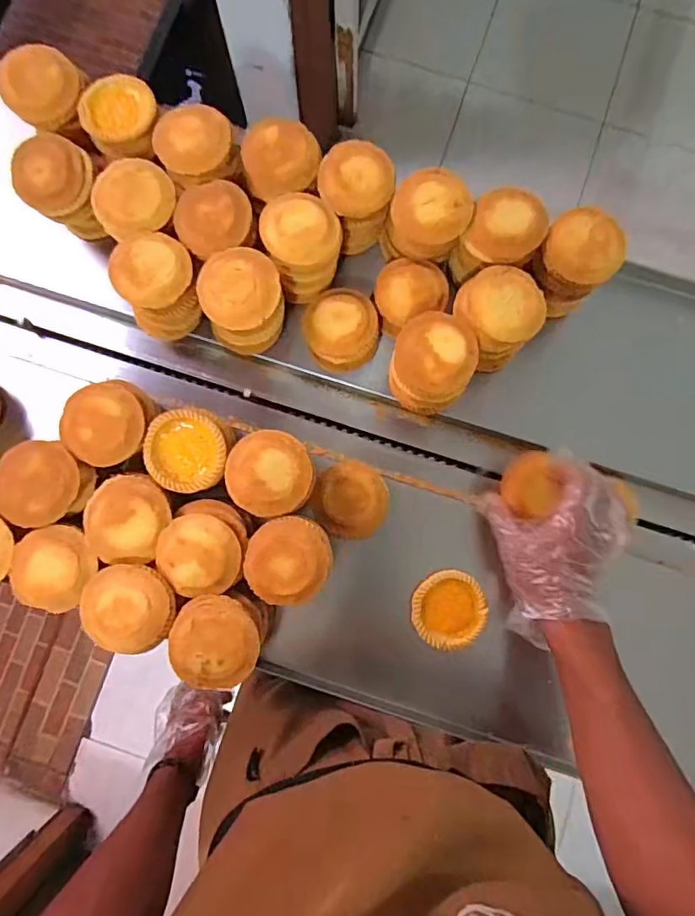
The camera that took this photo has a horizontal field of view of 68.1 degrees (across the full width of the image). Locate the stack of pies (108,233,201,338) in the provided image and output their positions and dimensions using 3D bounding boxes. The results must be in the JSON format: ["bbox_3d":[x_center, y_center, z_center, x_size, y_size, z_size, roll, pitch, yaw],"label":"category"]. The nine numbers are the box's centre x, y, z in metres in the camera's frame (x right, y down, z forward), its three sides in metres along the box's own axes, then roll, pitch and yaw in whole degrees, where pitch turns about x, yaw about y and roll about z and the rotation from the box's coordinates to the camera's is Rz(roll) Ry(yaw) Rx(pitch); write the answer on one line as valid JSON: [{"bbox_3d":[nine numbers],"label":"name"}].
[{"bbox_3d":[-0.178,-0.163,0.496,0.075,0.085,0.076,1,85,0],"label":"stack of pies"}]

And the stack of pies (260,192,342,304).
[{"bbox_3d":[-0.043,-0.207,0.500,0.068,0.073,0.080,-16,85,-2],"label":"stack of pies"}]

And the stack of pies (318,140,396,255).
[{"bbox_3d":[0.009,-0.255,0.504,0.068,0.079,0.066,-13,85,-1],"label":"stack of pies"}]

